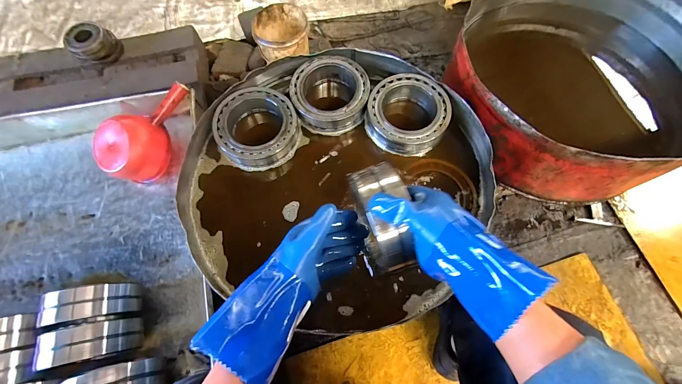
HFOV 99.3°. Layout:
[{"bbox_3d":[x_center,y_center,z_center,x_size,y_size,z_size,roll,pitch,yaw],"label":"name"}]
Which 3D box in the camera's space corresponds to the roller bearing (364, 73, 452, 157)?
[{"bbox_3d":[0.138,-0.159,0.600,0.160,0.056,0.160,0,69,0],"label":"roller bearing"}]

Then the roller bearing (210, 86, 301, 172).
[{"bbox_3d":[-0.167,-0.130,0.583,0.156,0.055,0.160,0,69,0],"label":"roller bearing"}]

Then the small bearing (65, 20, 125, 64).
[{"bbox_3d":[-0.734,-0.440,0.860,0.112,0.083,0.116,0,69,0],"label":"small bearing"}]

